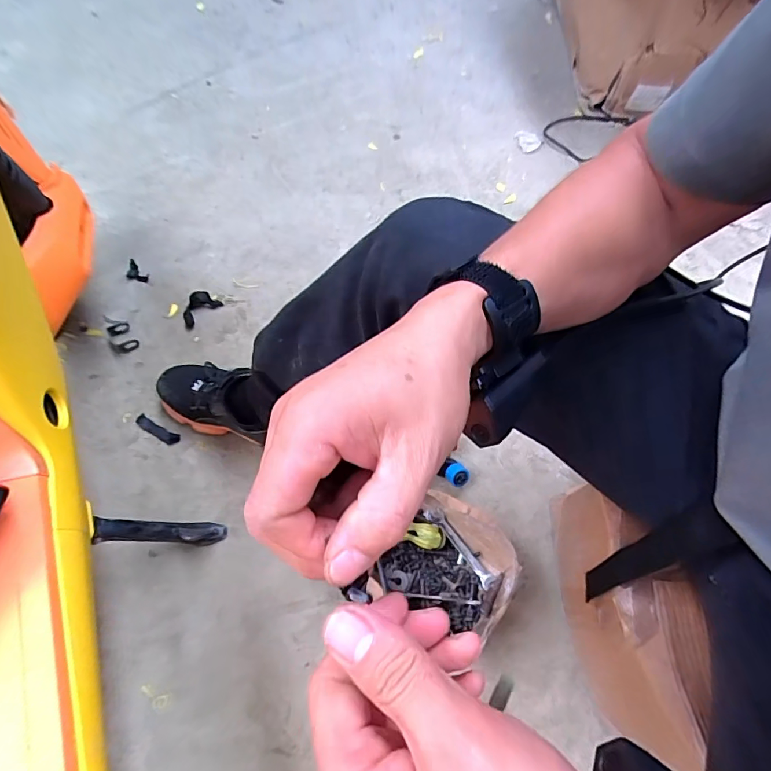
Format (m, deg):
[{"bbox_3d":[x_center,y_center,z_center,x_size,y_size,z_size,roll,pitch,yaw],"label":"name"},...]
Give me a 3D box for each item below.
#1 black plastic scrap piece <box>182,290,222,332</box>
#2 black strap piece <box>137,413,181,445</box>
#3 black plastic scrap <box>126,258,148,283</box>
[{"bbox_3d":[-0.351,-0.145,0.821,0.040,0.032,0.080,35,68,17],"label":"black plastic scrap piece"},{"bbox_3d":[-0.372,0.073,0.718,0.086,0.006,0.020,25,65,13],"label":"black strap piece"},{"bbox_3d":[-0.501,-0.224,0.875,0.033,0.009,0.067,-40,69,-18],"label":"black plastic scrap"}]

